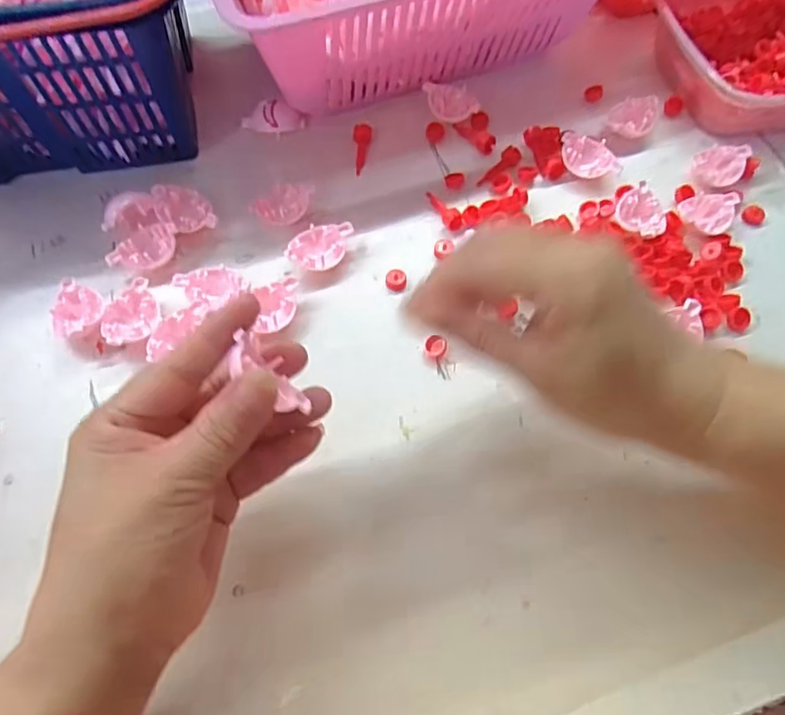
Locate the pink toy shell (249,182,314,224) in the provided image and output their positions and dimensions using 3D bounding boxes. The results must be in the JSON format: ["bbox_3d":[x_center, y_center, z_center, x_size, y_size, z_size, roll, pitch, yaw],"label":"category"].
[{"bbox_3d":[-0.065,-0.092,0.343,0.039,0.017,0.028,-32,70,-14],"label":"pink toy shell"}]

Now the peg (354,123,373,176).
[{"bbox_3d":[-0.020,-0.136,0.370,0.012,0.009,0.033,4,88,2],"label":"peg"}]

